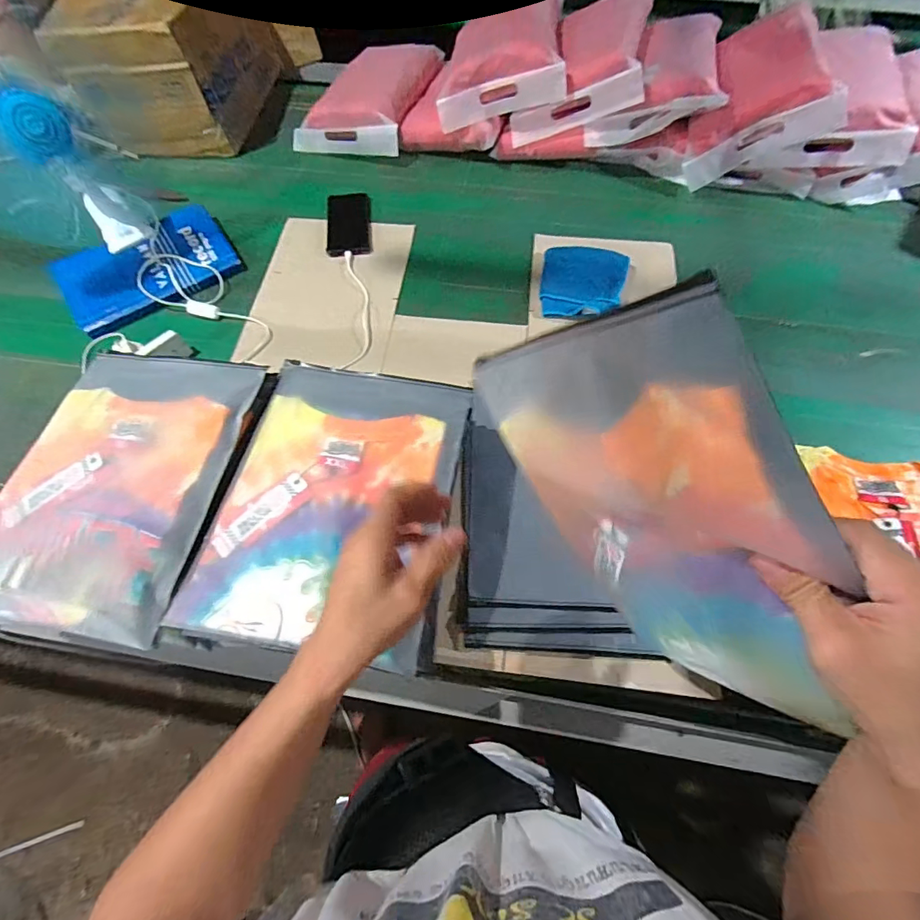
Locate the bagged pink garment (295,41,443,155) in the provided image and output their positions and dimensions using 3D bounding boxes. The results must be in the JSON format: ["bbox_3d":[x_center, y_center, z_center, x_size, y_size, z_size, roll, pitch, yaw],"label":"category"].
[{"bbox_3d":[-0.197,-0.800,0.988,0.244,0.060,0.333,17,71,8],"label":"bagged pink garment"}]

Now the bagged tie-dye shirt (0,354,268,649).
[{"bbox_3d":[-0.402,0.022,0.527,0.251,0.032,0.340,8,65,4],"label":"bagged tie-dye shirt"}]

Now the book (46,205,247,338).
[{"bbox_3d":[-0.569,-0.352,0.833,0.294,0.032,0.192,-34,72,-11],"label":"book"}]

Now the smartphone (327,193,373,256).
[{"bbox_3d":[-0.217,-0.463,0.877,0.085,0.009,0.159,-6,69,-1],"label":"smartphone"}]

